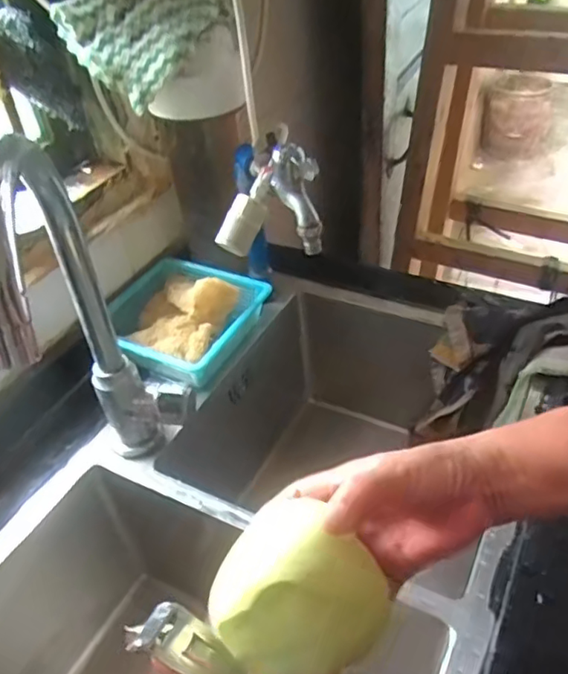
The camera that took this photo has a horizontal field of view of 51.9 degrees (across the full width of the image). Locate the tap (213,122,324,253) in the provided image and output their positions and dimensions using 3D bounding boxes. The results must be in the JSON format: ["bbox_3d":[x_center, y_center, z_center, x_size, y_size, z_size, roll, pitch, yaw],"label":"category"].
[{"bbox_3d":[-0.022,-0.143,0.556,0.090,0.087,0.109,-9,41,-4],"label":"tap"}]

